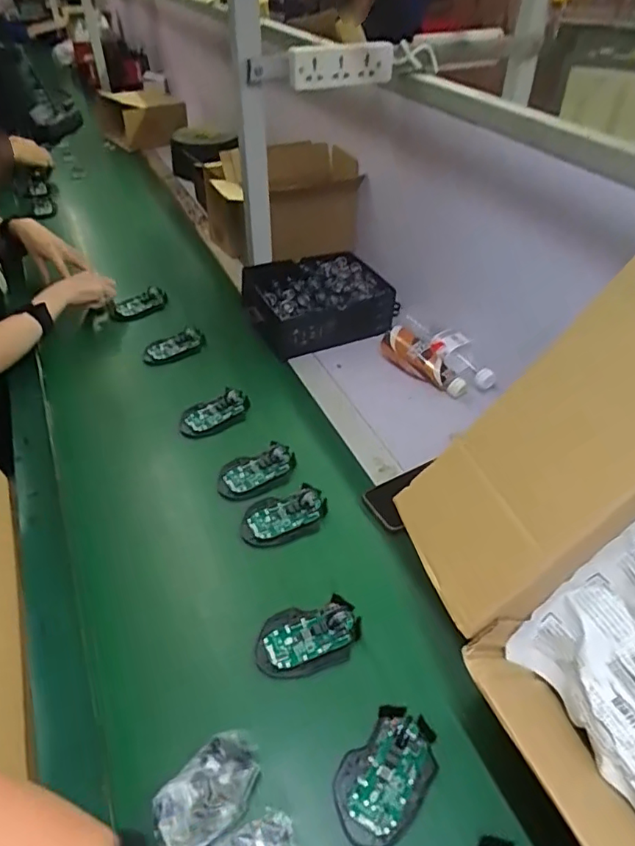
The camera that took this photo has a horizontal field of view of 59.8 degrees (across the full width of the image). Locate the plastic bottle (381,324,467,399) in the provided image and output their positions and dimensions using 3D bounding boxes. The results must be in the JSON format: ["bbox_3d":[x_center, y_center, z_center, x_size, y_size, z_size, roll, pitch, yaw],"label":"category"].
[{"bbox_3d":[0.181,-0.102,0.945,0.162,0.055,0.046,38,50,13],"label":"plastic bottle"}]

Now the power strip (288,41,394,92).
[{"bbox_3d":[0.039,-0.542,0.838,0.174,0.058,0.041,-17,42,-19],"label":"power strip"}]

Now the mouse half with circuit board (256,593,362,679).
[{"bbox_3d":[-0.010,0.231,0.597,0.115,0.019,0.074,-14,58,-11],"label":"mouse half with circuit board"}]

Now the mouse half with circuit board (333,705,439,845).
[{"bbox_3d":[0.064,0.319,0.503,0.072,0.022,0.112,30,48,31],"label":"mouse half with circuit board"}]

